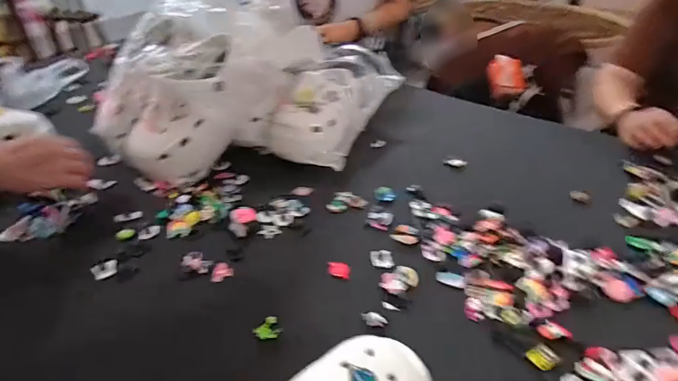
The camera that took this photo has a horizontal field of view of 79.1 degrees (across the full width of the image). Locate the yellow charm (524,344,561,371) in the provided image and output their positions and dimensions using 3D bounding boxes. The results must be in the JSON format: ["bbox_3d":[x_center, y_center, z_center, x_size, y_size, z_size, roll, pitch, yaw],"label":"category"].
[{"bbox_3d":[0.207,0.168,0.415,0.028,0.004,0.023,-18,40,-24],"label":"yellow charm"}]

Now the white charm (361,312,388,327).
[{"bbox_3d":[0.039,0.141,0.448,0.028,0.004,0.016,6,52,1],"label":"white charm"}]

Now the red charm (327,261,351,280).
[{"bbox_3d":[0.000,0.099,0.513,0.027,0.004,0.029,0,36,-1],"label":"red charm"}]

